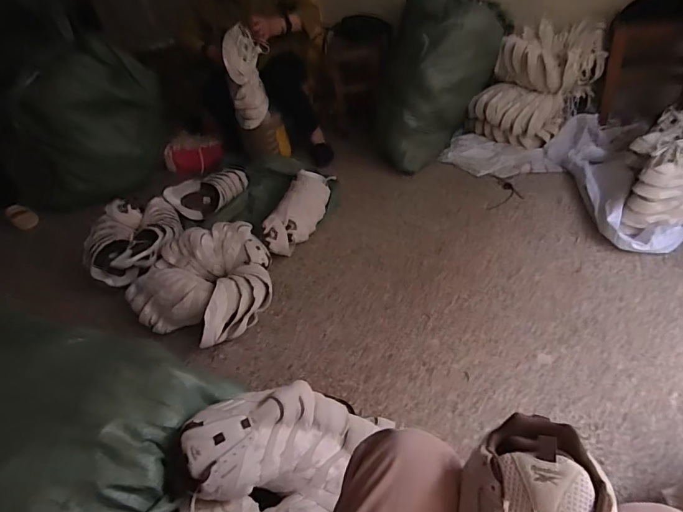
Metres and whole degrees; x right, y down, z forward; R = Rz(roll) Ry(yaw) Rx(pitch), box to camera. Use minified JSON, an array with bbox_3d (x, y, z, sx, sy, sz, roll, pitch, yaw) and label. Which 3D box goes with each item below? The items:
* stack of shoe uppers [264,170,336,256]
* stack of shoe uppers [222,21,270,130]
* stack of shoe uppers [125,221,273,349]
[{"bbox_3d":[-0.130,-0.180,1.572,0.126,0.121,0.495,2,39,17],"label":"stack of shoe uppers"},{"bbox_3d":[-0.366,-0.687,1.719,0.110,0.355,0.179,25,48,34],"label":"stack of shoe uppers"},{"bbox_3d":[-0.382,0.063,1.293,0.360,0.148,0.383,10,42,26],"label":"stack of shoe uppers"}]

